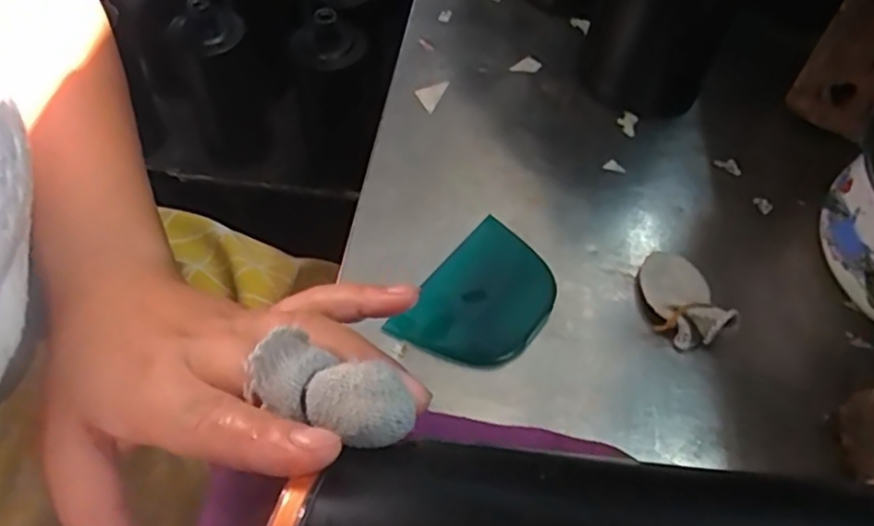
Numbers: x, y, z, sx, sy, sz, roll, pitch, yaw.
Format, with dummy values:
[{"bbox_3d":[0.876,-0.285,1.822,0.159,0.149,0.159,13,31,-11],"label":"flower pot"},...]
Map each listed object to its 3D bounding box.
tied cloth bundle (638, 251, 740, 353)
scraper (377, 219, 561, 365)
[{"bbox_3d":[0.119,0.016,0.320,0.029,0.025,0.048,-6,57,-8],"label":"tied cloth bundle"},{"bbox_3d":[0.024,0.019,0.323,0.059,0.009,0.081,31,63,25],"label":"scraper"}]

